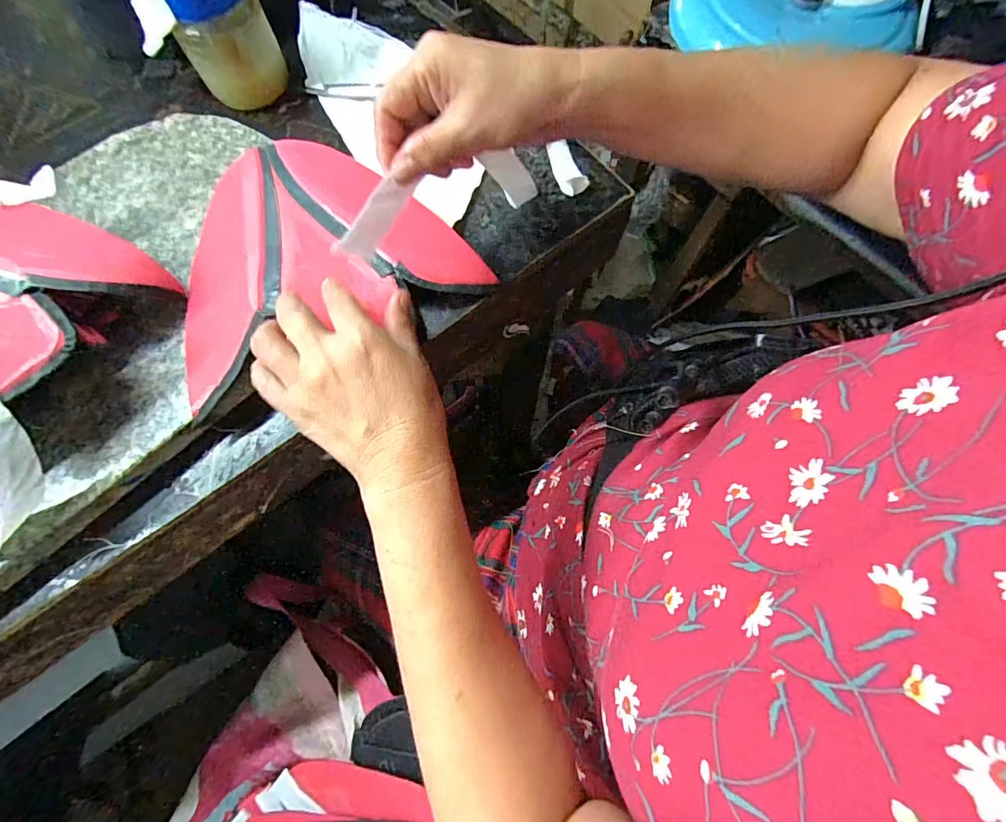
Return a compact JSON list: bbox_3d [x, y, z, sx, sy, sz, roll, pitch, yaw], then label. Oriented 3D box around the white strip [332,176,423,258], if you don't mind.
[{"bbox_3d":[-0.081,-0.120,0.296,0.059,0.021,0.004,-47,46,10],"label":"white strip"}]

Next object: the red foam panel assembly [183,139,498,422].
[{"bbox_3d":[-0.152,-0.132,0.357,0.218,0.015,0.192,-28,73,-11],"label":"red foam panel assembly"}]

